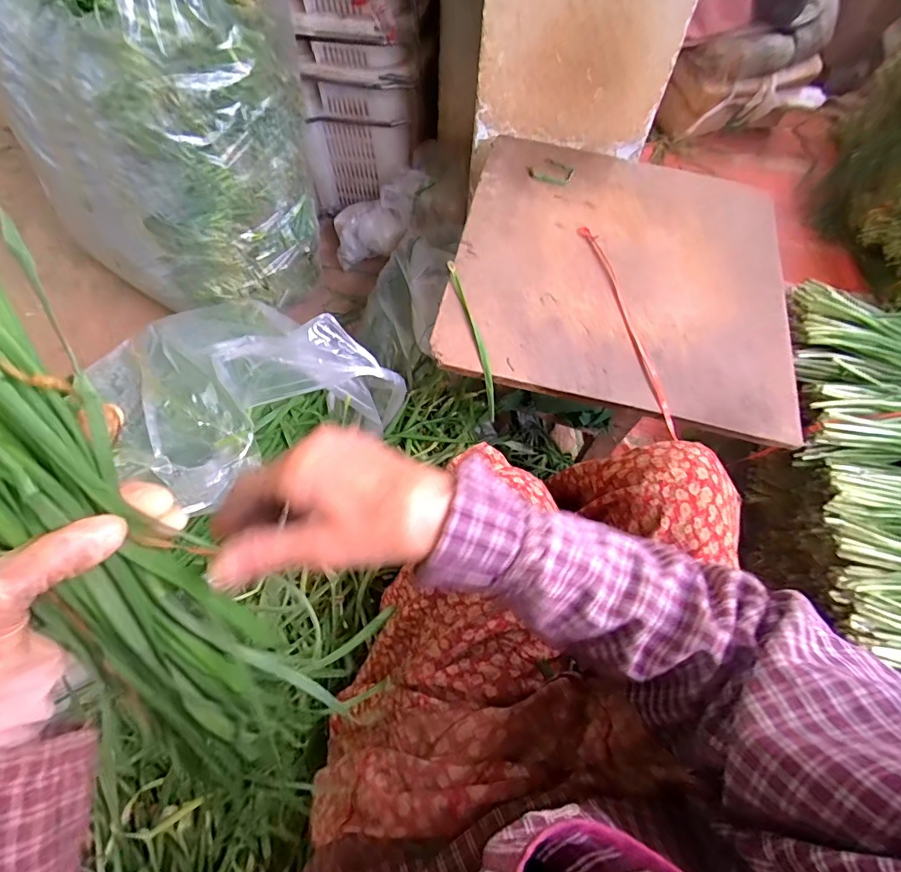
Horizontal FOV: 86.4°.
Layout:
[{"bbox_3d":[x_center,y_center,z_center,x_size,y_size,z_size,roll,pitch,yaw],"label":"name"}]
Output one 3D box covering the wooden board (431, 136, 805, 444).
[{"bbox_3d":[0.238,-0.237,0.640,0.421,0.017,0.475,14,61,0],"label":"wooden board"}]

